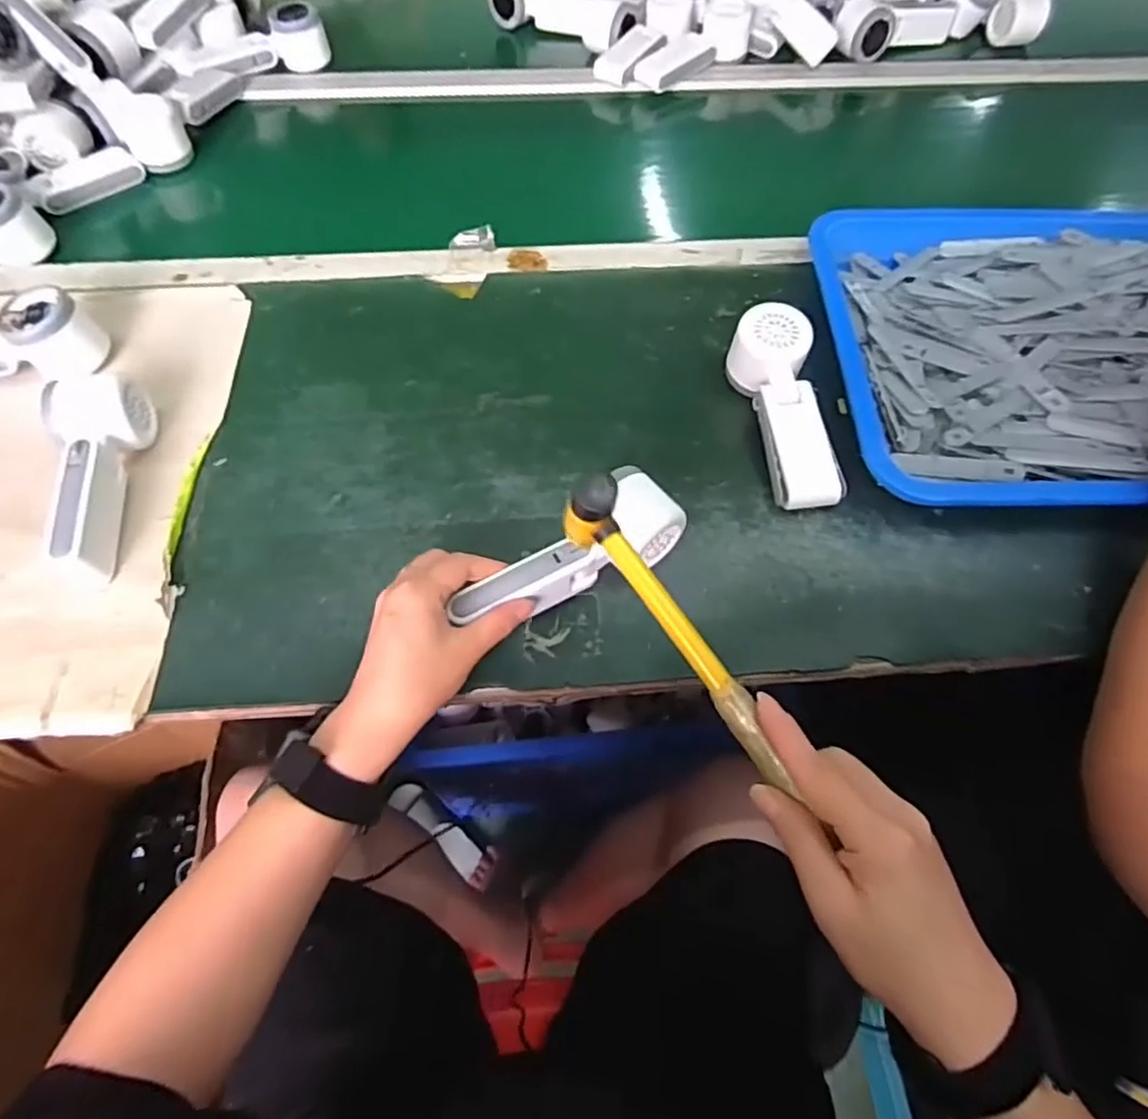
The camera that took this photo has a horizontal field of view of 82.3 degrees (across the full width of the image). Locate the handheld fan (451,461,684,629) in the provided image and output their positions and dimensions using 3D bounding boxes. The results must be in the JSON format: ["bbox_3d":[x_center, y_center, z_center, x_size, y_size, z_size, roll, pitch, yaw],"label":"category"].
[{"bbox_3d":[-0.005,-0.003,0.437,0.159,0.041,0.052,-28,64,-14],"label":"handheld fan"}]

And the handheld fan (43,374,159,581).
[{"bbox_3d":[-0.349,-0.062,0.468,0.057,0.052,0.164,-6,59,-4],"label":"handheld fan"}]

